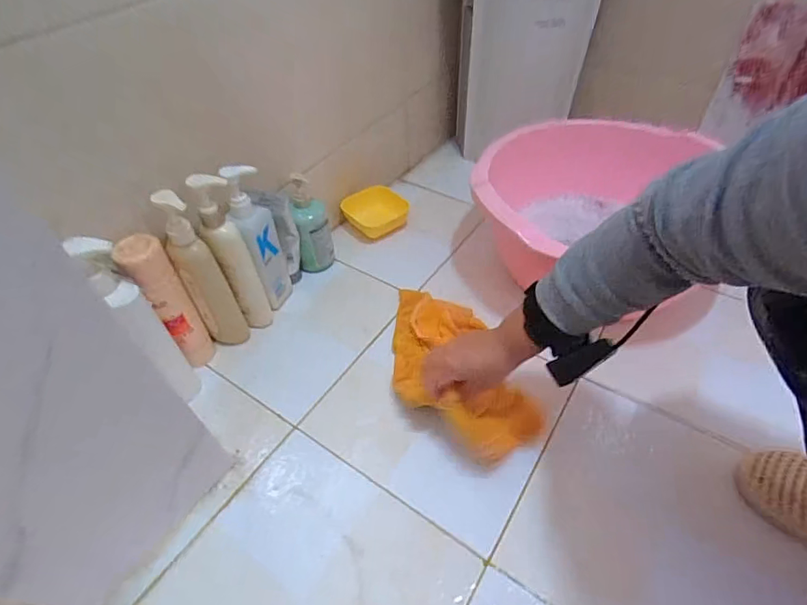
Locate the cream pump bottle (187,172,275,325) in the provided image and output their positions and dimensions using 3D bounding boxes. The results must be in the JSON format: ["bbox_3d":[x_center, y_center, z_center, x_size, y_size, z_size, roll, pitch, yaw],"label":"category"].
[{"bbox_3d":[-0.250,-0.065,0.671,0.061,0.262,0.047,-36,56,-27],"label":"cream pump bottle"}]

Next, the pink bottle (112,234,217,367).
[{"bbox_3d":[-0.320,0.010,0.634,0.053,0.223,0.063,-32,54,-24],"label":"pink bottle"}]

